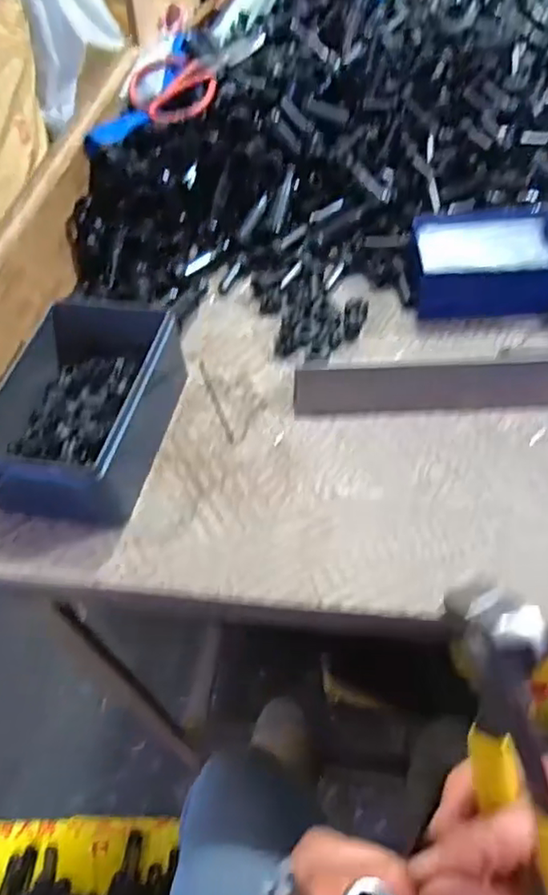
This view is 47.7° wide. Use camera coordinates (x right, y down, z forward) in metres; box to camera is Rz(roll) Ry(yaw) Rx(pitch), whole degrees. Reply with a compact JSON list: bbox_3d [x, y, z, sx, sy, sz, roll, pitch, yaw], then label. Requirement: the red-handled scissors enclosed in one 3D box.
[{"bbox_3d":[-0.081,-0.371,0.613,0.090,0.020,0.155,25,60,22],"label":"red-handled scissors"}]

